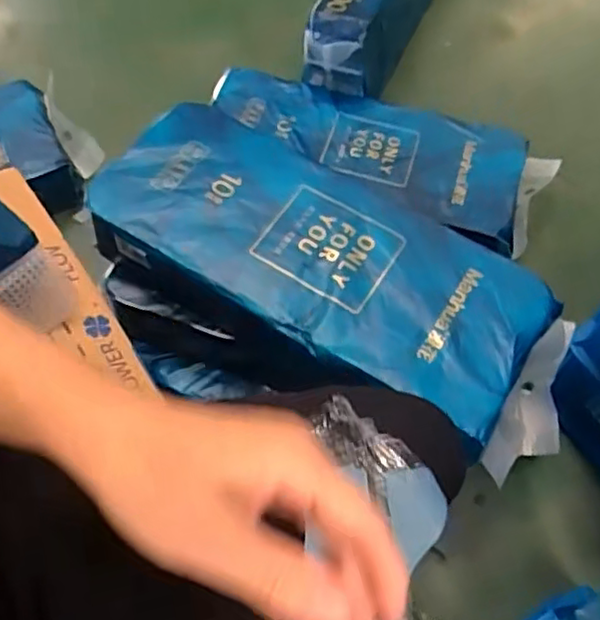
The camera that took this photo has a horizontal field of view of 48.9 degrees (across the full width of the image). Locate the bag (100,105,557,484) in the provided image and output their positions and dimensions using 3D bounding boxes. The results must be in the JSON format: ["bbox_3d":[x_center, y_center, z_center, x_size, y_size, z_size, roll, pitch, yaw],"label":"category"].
[{"bbox_3d":[0.043,-0.034,0.852,0.628,0.136,0.265,28,66,13],"label":"bag"}]

